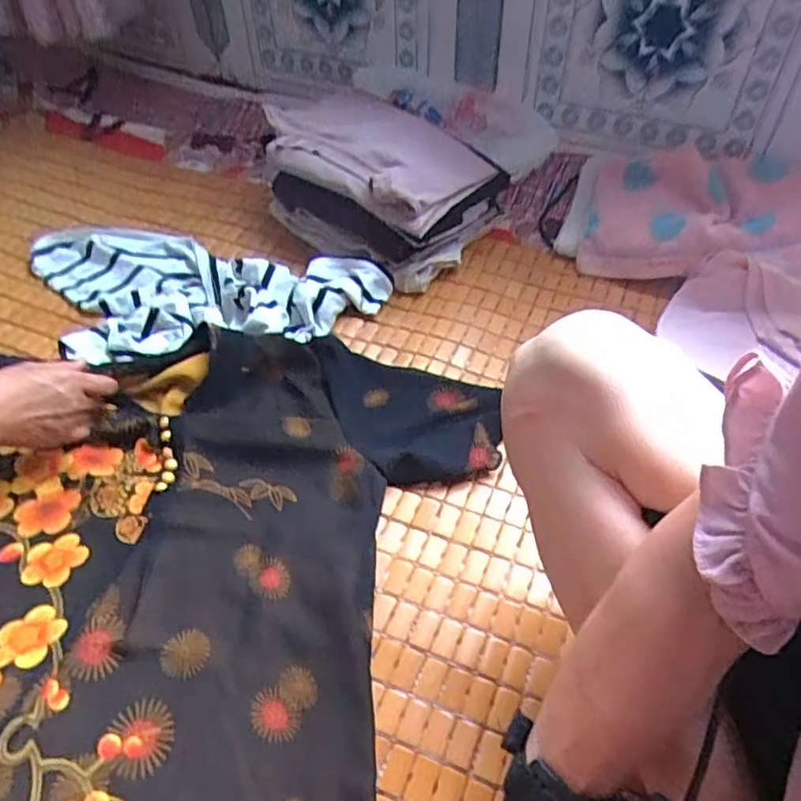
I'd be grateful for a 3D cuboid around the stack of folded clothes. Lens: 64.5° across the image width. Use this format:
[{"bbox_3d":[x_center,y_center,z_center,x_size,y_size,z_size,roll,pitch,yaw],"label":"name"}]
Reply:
[{"bbox_3d":[-0.028,-0.304,0.876,0.307,0.126,0.272,22,52,19],"label":"stack of folded clothes"}]

